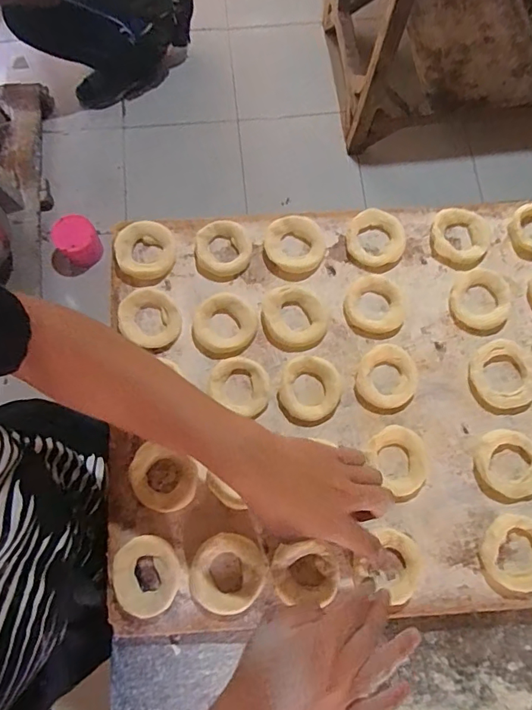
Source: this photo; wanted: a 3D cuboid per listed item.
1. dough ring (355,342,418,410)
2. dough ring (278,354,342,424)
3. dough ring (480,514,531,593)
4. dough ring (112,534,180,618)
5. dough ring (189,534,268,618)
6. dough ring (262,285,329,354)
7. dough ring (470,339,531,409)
[{"bbox_3d":[0.127,0.022,0.494,0.058,0.014,0.067,23,77,4],"label":"dough ring"},{"bbox_3d":[0.046,0.035,0.493,0.060,0.010,0.067,11,76,2],"label":"dough ring"},{"bbox_3d":[0.241,0.191,0.453,0.063,0.013,0.065,0,76,-1],"label":"dough ring"},{"bbox_3d":[-0.112,0.208,0.446,0.059,0.016,0.068,-25,78,-7],"label":"dough ring"},{"bbox_3d":[-0.037,0.209,0.452,0.066,0.013,0.074,30,77,6],"label":"dough ring"},{"bbox_3d":[0.030,-0.039,0.506,0.066,0.010,0.068,0,76,-1],"label":"dough ring"},{"bbox_3d":[0.249,0.020,0.496,0.062,0.013,0.070,-15,77,-5],"label":"dough ring"}]

